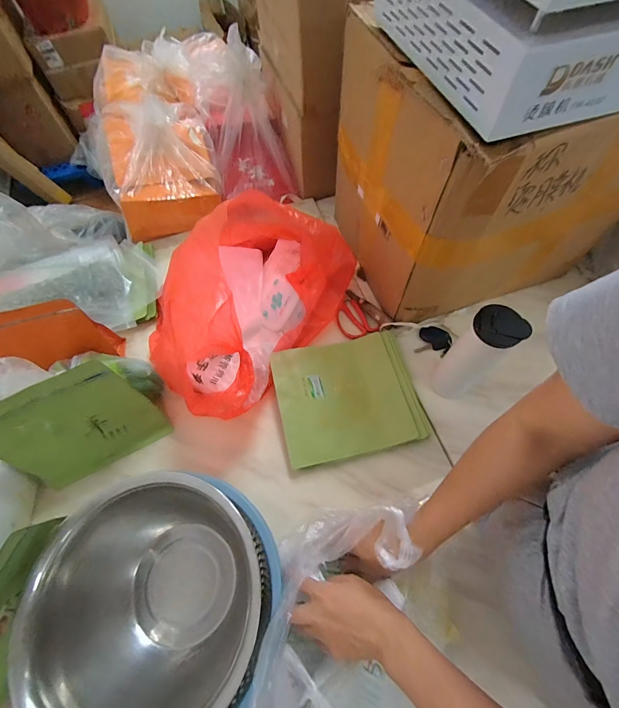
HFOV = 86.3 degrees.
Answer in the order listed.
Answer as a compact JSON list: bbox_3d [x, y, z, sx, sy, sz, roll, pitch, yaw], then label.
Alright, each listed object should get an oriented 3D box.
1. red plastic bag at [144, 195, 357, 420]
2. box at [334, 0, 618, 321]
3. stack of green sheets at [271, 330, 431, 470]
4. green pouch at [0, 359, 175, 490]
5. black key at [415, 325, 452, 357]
[{"bbox_3d":[-0.133,-0.105,0.622,0.276,0.240,0.415,31,69,16],"label":"red plastic bag"},{"bbox_3d":[0.297,-0.326,0.619,0.387,0.400,0.369,-16,65,-6],"label":"box"},{"bbox_3d":[0.076,0.075,0.635,0.268,0.042,0.231,-13,65,-4],"label":"stack of green sheets"},{"bbox_3d":[-0.382,0.127,0.544,0.229,0.228,0.062,-26,66,-10],"label":"green pouch"},{"bbox_3d":[0.263,-0.028,0.693,0.067,0.011,0.063,14,66,8],"label":"black key"}]

